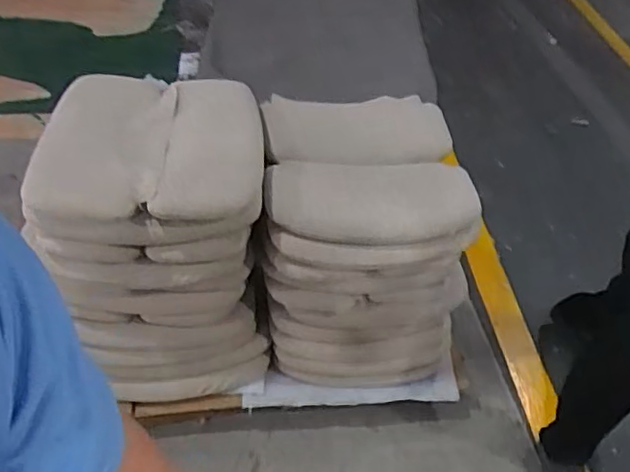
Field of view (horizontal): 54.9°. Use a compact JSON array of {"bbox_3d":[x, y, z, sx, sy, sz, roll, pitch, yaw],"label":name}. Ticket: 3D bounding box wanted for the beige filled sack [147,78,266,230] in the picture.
[{"bbox_3d":[-0.216,-0.197,1.309,0.212,0.068,0.469,3,45,-5],"label":"beige filled sack"}]

